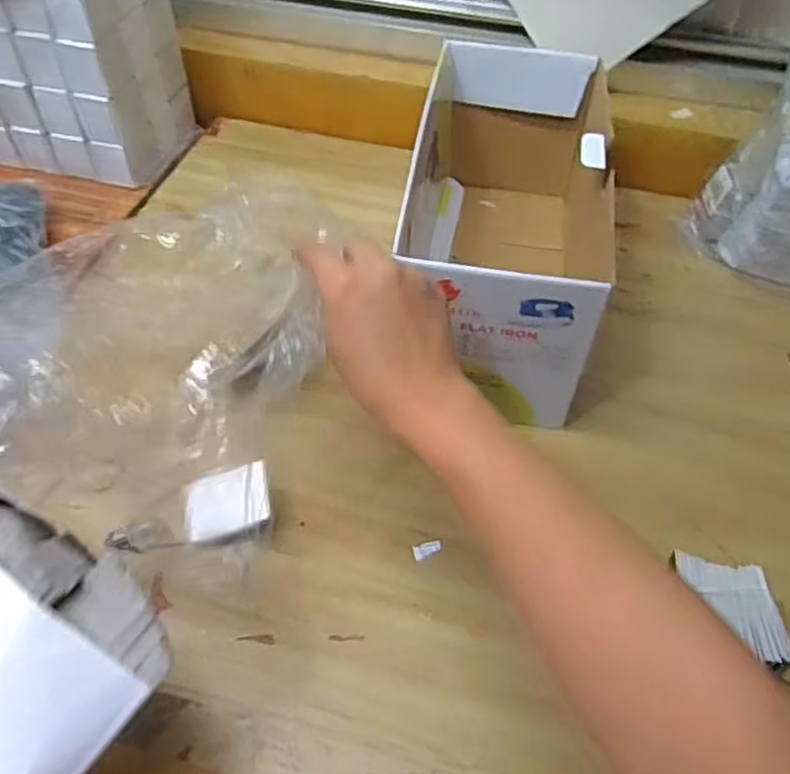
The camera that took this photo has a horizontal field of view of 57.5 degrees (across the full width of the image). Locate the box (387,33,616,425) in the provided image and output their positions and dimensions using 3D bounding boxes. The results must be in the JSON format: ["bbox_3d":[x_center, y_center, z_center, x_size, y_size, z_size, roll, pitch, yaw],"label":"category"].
[{"bbox_3d":[0.076,-0.122,0.535,0.125,0.126,0.276,8,50,6],"label":"box"}]

